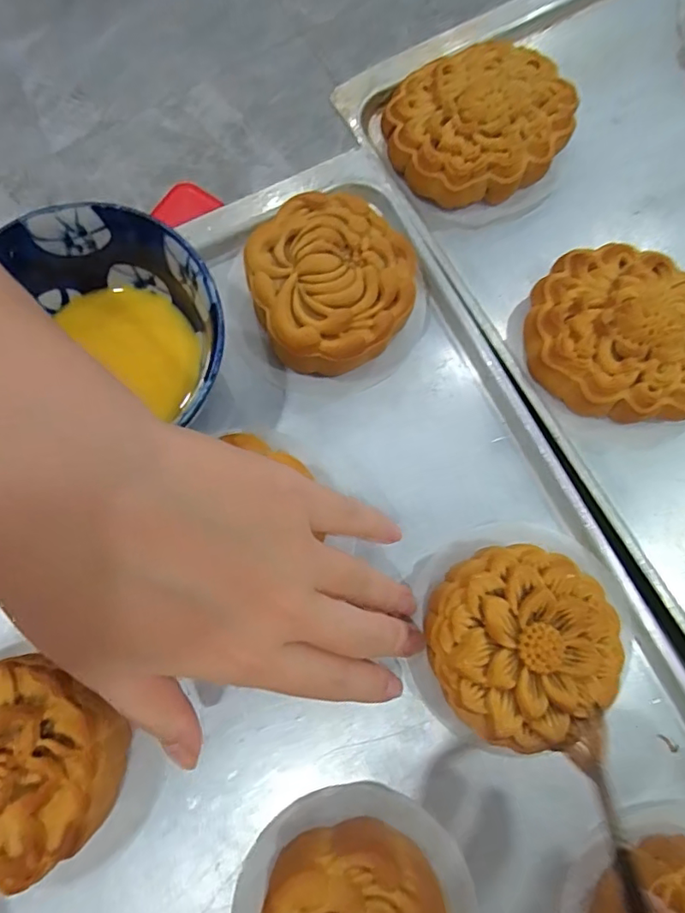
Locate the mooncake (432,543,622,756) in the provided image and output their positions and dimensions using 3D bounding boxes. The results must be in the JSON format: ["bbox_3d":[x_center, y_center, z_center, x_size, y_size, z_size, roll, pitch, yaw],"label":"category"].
[{"bbox_3d":[0.070,0.073,0.219,0.071,0.036,0.069,0,79,-1],"label":"mooncake"}]

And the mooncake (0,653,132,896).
[{"bbox_3d":[-0.121,0.118,0.207,0.068,0.036,0.070,0,79,-1],"label":"mooncake"}]

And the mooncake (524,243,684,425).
[{"bbox_3d":[0.132,-0.055,0.247,0.088,0.035,0.073,16,79,2],"label":"mooncake"}]

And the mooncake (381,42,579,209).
[{"bbox_3d":[0.069,-0.167,0.270,0.076,0.030,0.088,44,82,7],"label":"mooncake"}]

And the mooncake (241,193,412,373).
[{"bbox_3d":[-0.006,-0.078,0.249,0.074,0.034,0.078,-20,80,-5],"label":"mooncake"}]

